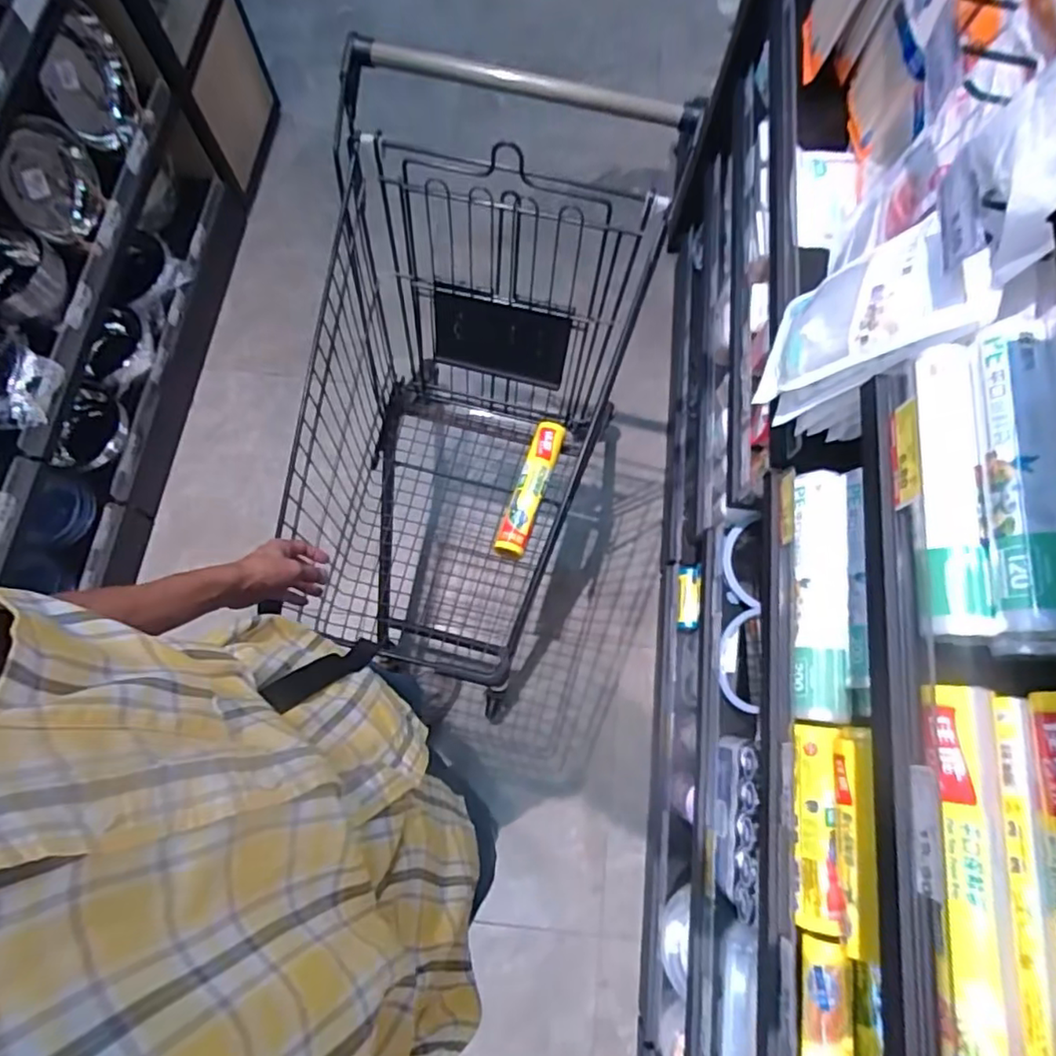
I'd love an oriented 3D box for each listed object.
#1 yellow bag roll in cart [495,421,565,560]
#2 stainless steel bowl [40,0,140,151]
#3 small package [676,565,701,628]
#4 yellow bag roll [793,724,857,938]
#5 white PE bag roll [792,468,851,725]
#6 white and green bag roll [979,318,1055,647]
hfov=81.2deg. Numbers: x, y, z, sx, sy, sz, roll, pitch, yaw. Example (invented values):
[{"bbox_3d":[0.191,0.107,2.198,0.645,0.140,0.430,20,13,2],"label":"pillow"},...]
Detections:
[{"bbox_3d":[0.003,-0.068,1.105,0.055,0.059,0.270,18,74,4],"label":"yellow bag roll in cart"},{"bbox_3d":[-0.875,-0.883,1.230,0.079,0.181,0.188,9,74,1],"label":"stainless steel bowl"},{"bbox_3d":[0.347,0.147,1.321,0.040,0.047,0.142,8,74,1],"label":"small package"},{"bbox_3d":[0.318,0.320,0.655,0.044,0.061,0.208,6,74,0],"label":"yellow bag roll"},{"bbox_3d":[0.351,0.074,0.733,0.056,0.051,0.303,6,74,1],"label":"white PE bag roll"},{"bbox_3d":[0.389,-0.039,0.473,0.057,0.057,0.252,5,74,0],"label":"white and green bag roll"}]

